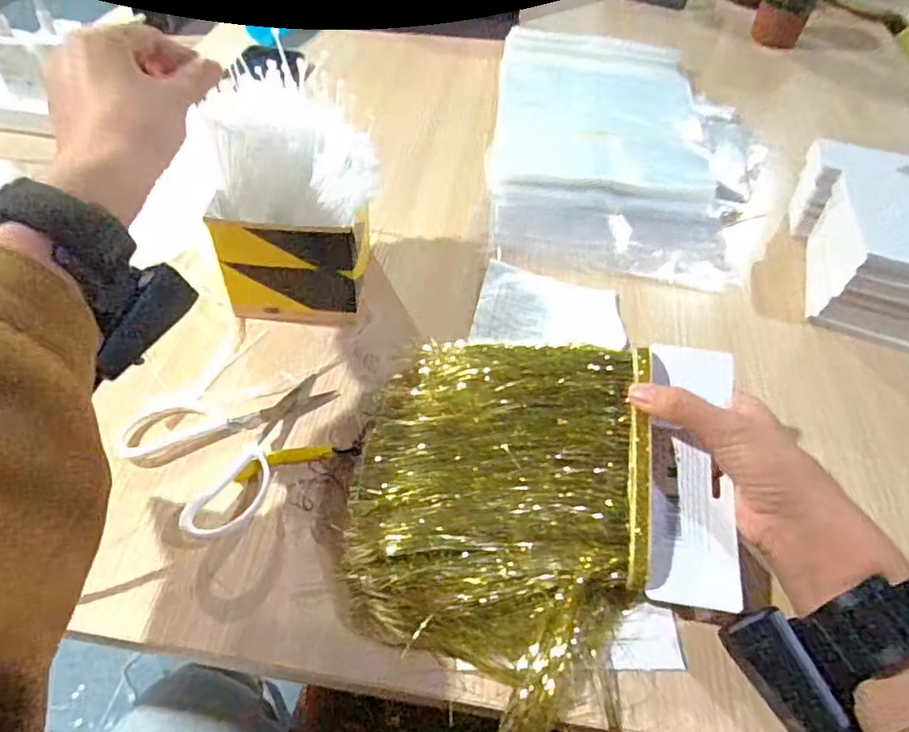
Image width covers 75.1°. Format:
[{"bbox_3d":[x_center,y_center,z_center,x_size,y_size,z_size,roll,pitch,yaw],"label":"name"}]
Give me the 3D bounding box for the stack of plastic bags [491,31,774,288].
[{"bbox_3d":[0.202,-0.273,0.701,0.303,0.020,0.472,8,50,1],"label":"stack of plastic bags"}]

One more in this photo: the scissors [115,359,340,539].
[{"bbox_3d":[-0.144,0.039,0.408,0.119,0.021,0.138,37,57,23],"label":"scissors"}]

